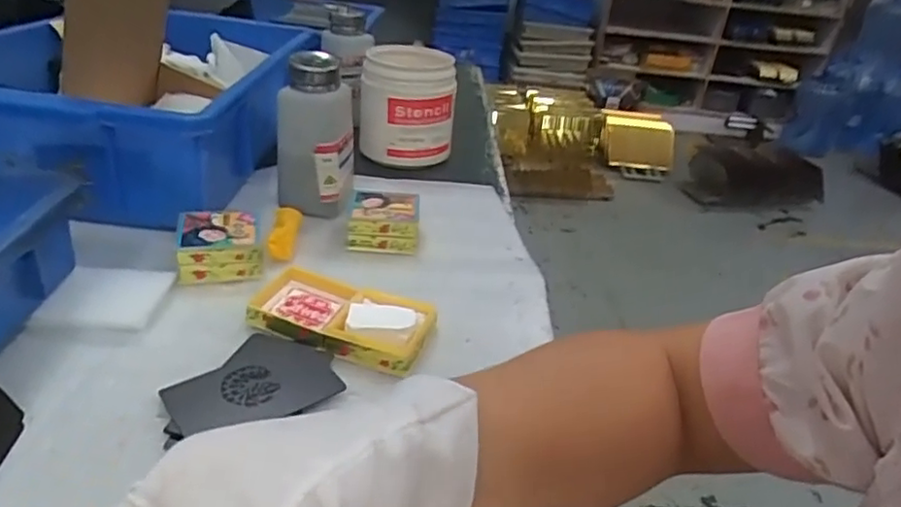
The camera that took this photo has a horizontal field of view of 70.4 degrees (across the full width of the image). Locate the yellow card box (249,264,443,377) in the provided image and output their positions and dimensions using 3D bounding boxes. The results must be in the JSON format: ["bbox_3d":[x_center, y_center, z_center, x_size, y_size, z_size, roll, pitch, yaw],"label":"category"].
[{"bbox_3d":[-0.071,0.037,0.408,0.116,0.019,0.059,15,30,12],"label":"yellow card box"}]

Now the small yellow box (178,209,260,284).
[{"bbox_3d":[-0.164,-0.007,0.455,0.054,0.027,0.049,-2,31,-17],"label":"small yellow box"}]

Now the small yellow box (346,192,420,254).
[{"bbox_3d":[-0.053,-0.026,0.515,0.053,0.032,0.049,5,30,-5],"label":"small yellow box"}]

